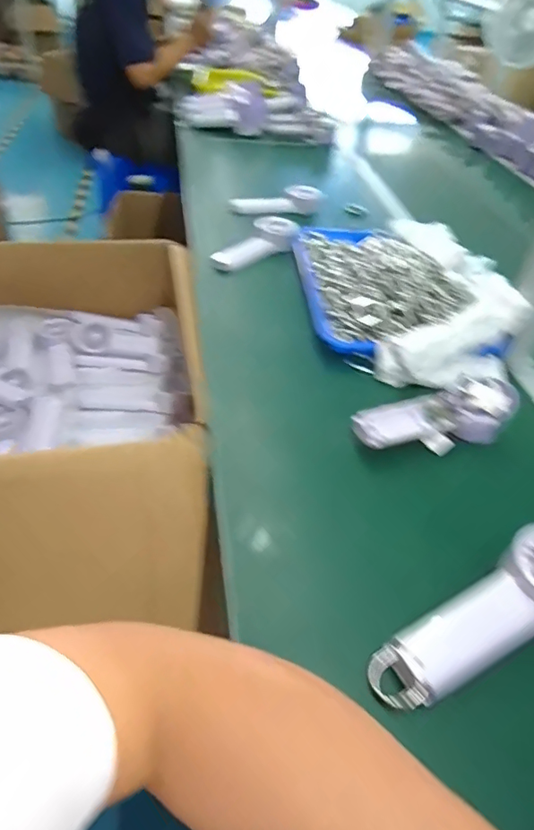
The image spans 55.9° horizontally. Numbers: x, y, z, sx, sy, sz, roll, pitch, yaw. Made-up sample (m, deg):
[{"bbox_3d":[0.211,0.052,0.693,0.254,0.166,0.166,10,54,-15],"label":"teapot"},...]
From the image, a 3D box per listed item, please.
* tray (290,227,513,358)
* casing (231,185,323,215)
[{"bbox_3d":[0.172,-0.203,0.746,0.240,0.044,0.366,-1,45,-8],"label":"tray"},{"bbox_3d":[0.029,-0.420,0.999,0.200,0.046,0.045,-23,52,-27],"label":"casing"}]

